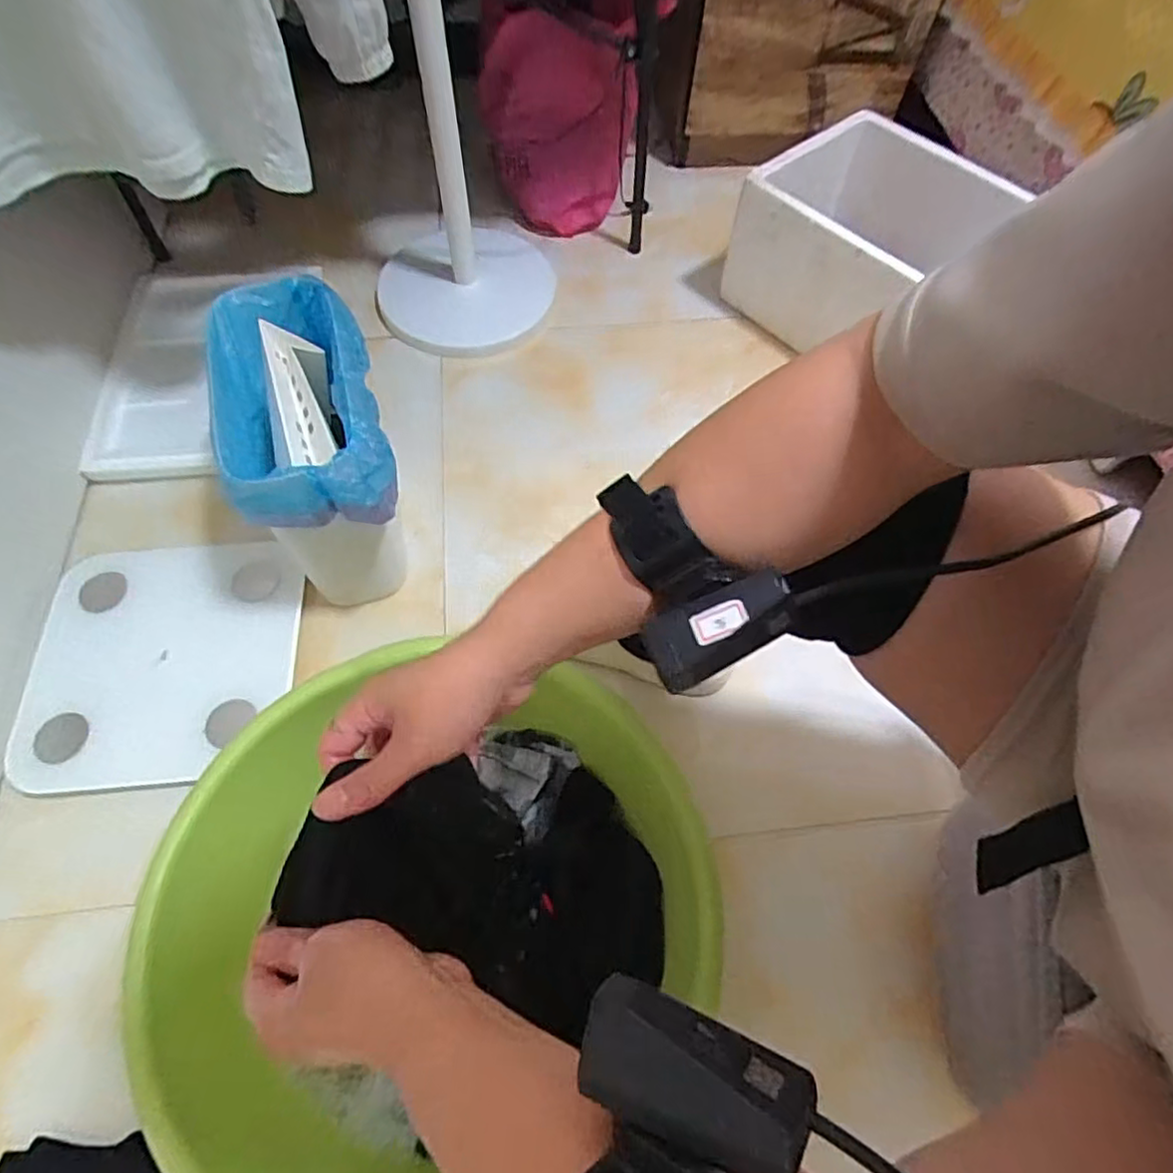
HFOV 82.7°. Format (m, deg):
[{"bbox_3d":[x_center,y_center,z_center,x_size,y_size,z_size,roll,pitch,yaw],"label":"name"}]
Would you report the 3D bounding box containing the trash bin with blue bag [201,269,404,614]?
[{"bbox_3d":[-0.300,-0.147,0.764,0.154,0.254,0.284,-16,63,-10],"label":"trash bin with blue bag"}]

